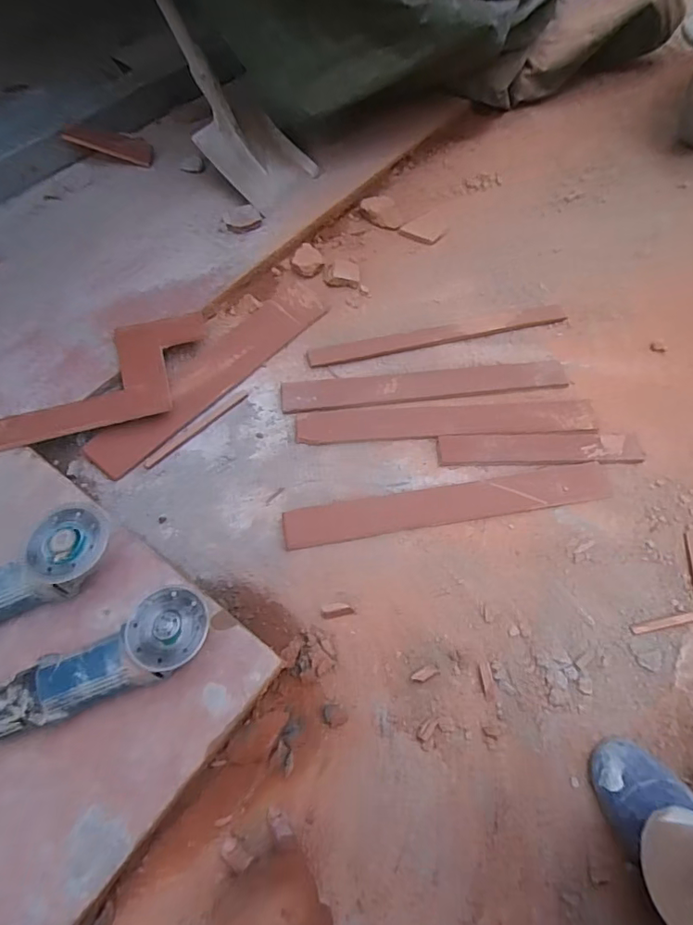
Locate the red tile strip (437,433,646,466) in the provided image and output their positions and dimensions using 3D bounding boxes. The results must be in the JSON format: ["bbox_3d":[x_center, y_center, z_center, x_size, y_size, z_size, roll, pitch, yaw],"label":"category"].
[{"bbox_3d":[0.310,-0.024,0.817,0.320,0.013,0.053,0,59,-2],"label":"red tile strip"}]

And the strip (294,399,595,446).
[{"bbox_3d":[0.167,-0.068,0.841,0.486,0.013,0.059,-3,59,-4],"label":"strip"}]

